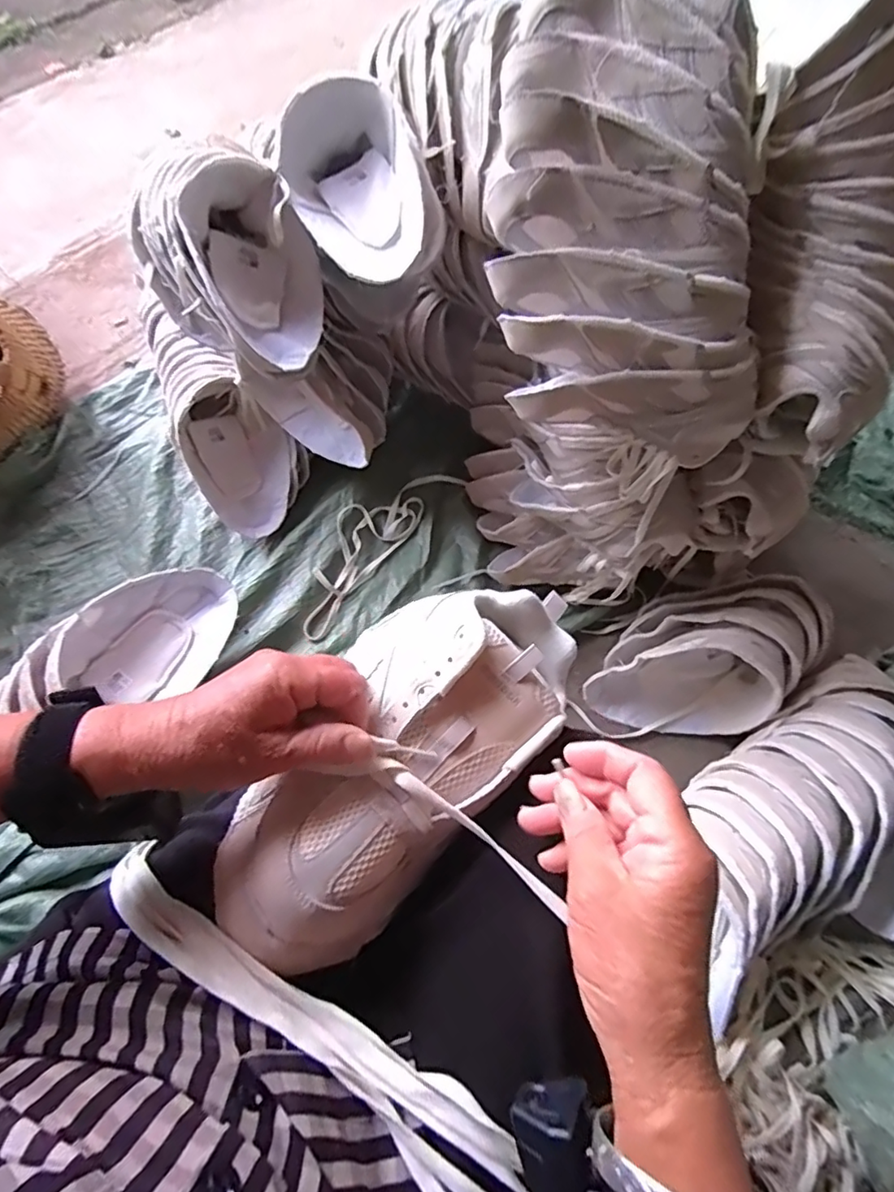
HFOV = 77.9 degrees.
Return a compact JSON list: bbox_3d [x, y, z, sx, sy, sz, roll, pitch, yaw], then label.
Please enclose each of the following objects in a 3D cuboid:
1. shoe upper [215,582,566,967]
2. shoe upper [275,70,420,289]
[{"bbox_3d":[-0.028,0.091,0.334,0.124,0.067,0.257,38,75,15],"label":"shoe upper"},{"bbox_3d":[-0.097,-0.436,0.583,0.134,0.079,0.202,-18,67,-8],"label":"shoe upper"}]

